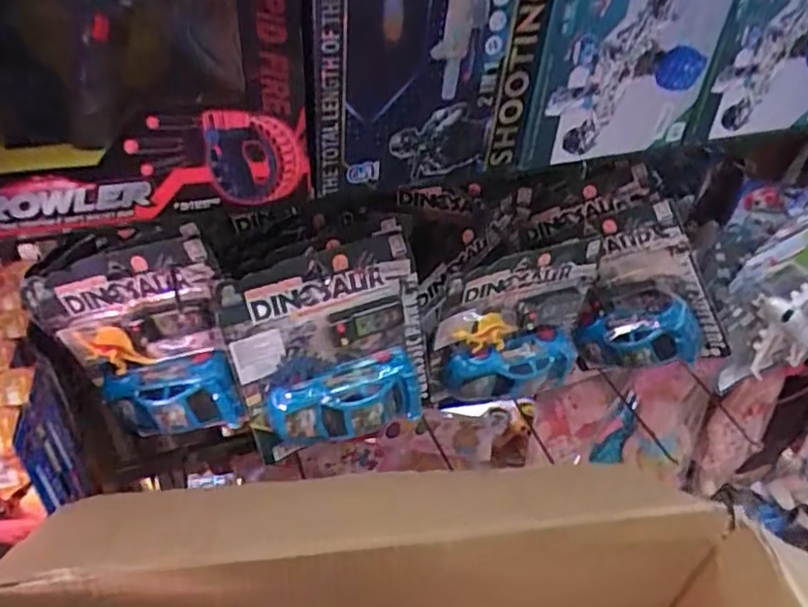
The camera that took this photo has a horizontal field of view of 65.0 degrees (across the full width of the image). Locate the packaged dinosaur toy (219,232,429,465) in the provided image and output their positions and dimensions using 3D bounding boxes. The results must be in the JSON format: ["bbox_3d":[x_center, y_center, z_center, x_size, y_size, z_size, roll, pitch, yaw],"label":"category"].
[{"bbox_3d":[-0.068,0.057,0.652,0.200,0.203,0.088,-13,39,-18],"label":"packaged dinosaur toy"}]

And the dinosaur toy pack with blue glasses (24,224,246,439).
[{"bbox_3d":[-0.262,0.046,0.651,0.211,0.213,0.053,-14,16,14],"label":"dinosaur toy pack with blue glasses"}]

